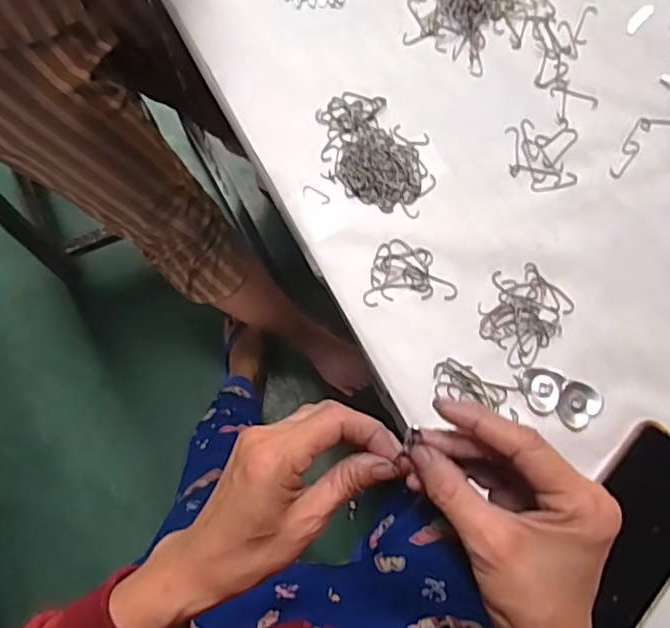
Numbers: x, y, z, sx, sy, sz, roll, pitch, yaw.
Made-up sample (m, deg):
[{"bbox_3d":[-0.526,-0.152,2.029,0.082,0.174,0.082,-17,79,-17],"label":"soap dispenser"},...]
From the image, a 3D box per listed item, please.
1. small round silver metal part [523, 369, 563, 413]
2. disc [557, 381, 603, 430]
[{"bbox_3d":[0.162,0.060,0.466,0.029,0.010,0.033,-2,75,-1],"label":"small round silver metal part"},{"bbox_3d":[0.188,0.069,0.463,0.037,0.012,0.031,-42,79,-10],"label":"disc"}]

